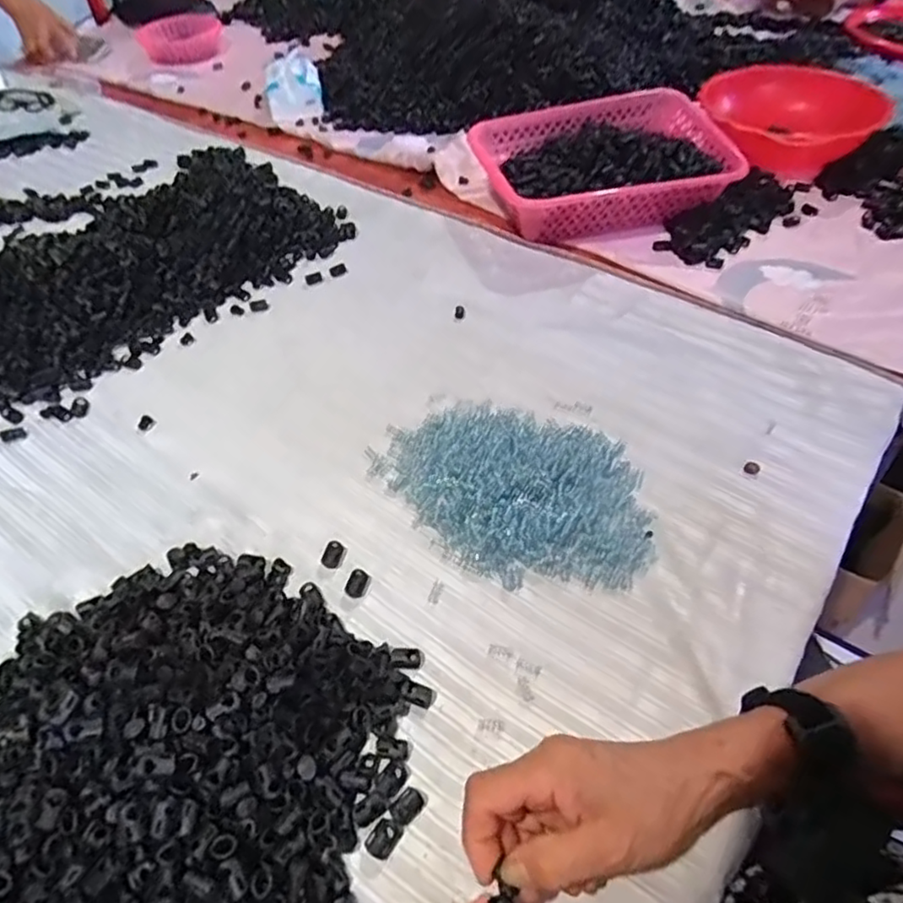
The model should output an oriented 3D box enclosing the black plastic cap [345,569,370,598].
[{"bbox_3d":[-0.072,0.100,0.481,0.016,0.008,0.020,16,53,14],"label":"black plastic cap"}]

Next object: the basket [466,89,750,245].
[{"bbox_3d":[0.199,-0.370,0.822,0.327,0.104,0.196,-11,51,-8],"label":"basket"}]

